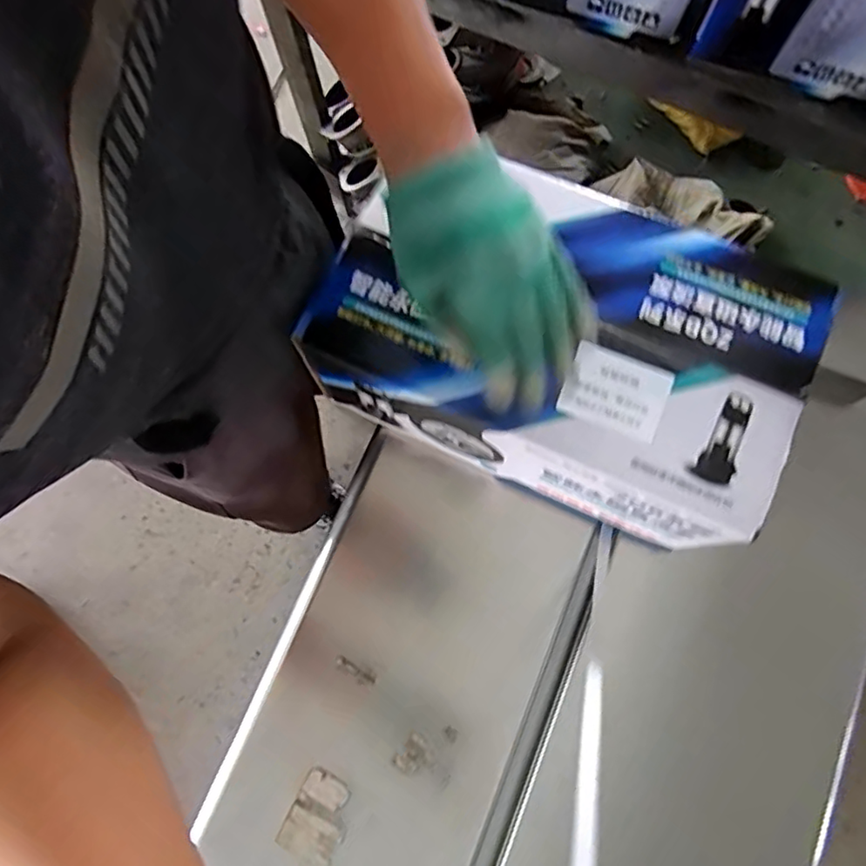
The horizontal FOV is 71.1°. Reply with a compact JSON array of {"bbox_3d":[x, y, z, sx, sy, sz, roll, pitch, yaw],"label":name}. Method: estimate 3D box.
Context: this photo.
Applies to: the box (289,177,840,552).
[{"bbox_3d":[0.110,-0.081,0.565,0.389,0.145,0.234,24,78,7],"label":"box"}]

